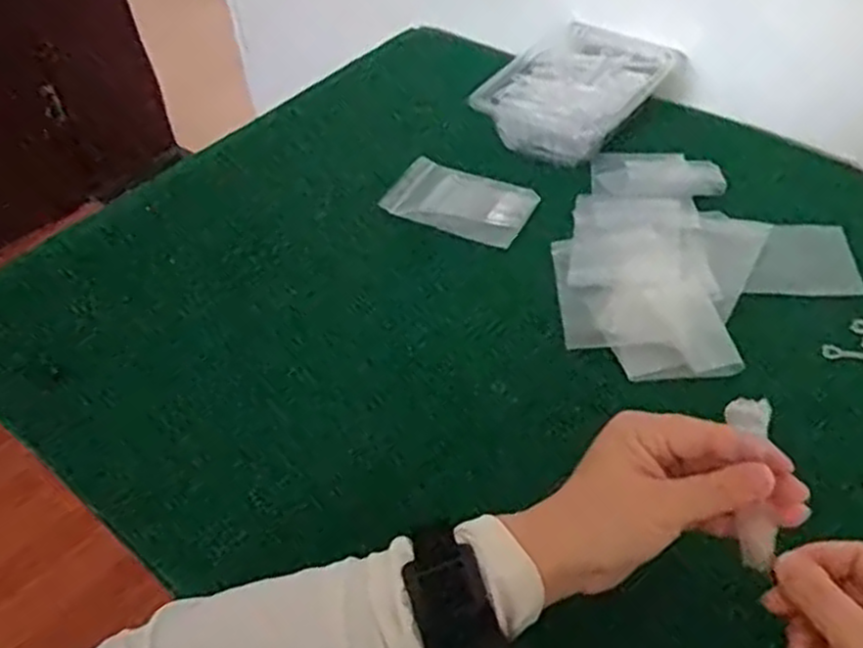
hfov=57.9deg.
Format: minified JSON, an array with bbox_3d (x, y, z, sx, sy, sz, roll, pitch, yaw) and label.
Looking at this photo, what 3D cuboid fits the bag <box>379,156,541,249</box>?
[{"bbox_3d":[0.027,-0.109,0.671,0.120,0.010,0.081,18,50,22],"label":"bag"}]

